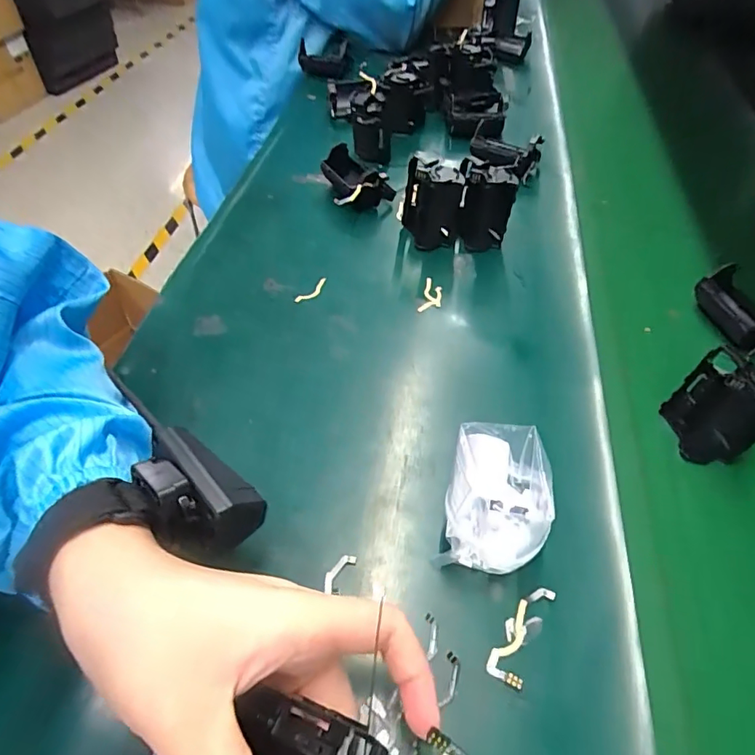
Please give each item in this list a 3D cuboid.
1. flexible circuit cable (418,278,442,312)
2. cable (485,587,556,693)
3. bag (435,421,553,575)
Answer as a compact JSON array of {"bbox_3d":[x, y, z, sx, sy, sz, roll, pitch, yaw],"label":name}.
[{"bbox_3d":[0.047,-0.070,0.432,0.017,0.009,0.040,15,51,7],"label":"flexible circuit cable"},{"bbox_3d":[0.075,0.132,0.263,0.018,0.005,0.052,27,54,18],"label":"cable"},{"bbox_3d":[0.069,0.069,0.281,0.061,0.059,0.063,11,51,6],"label":"bag"}]

